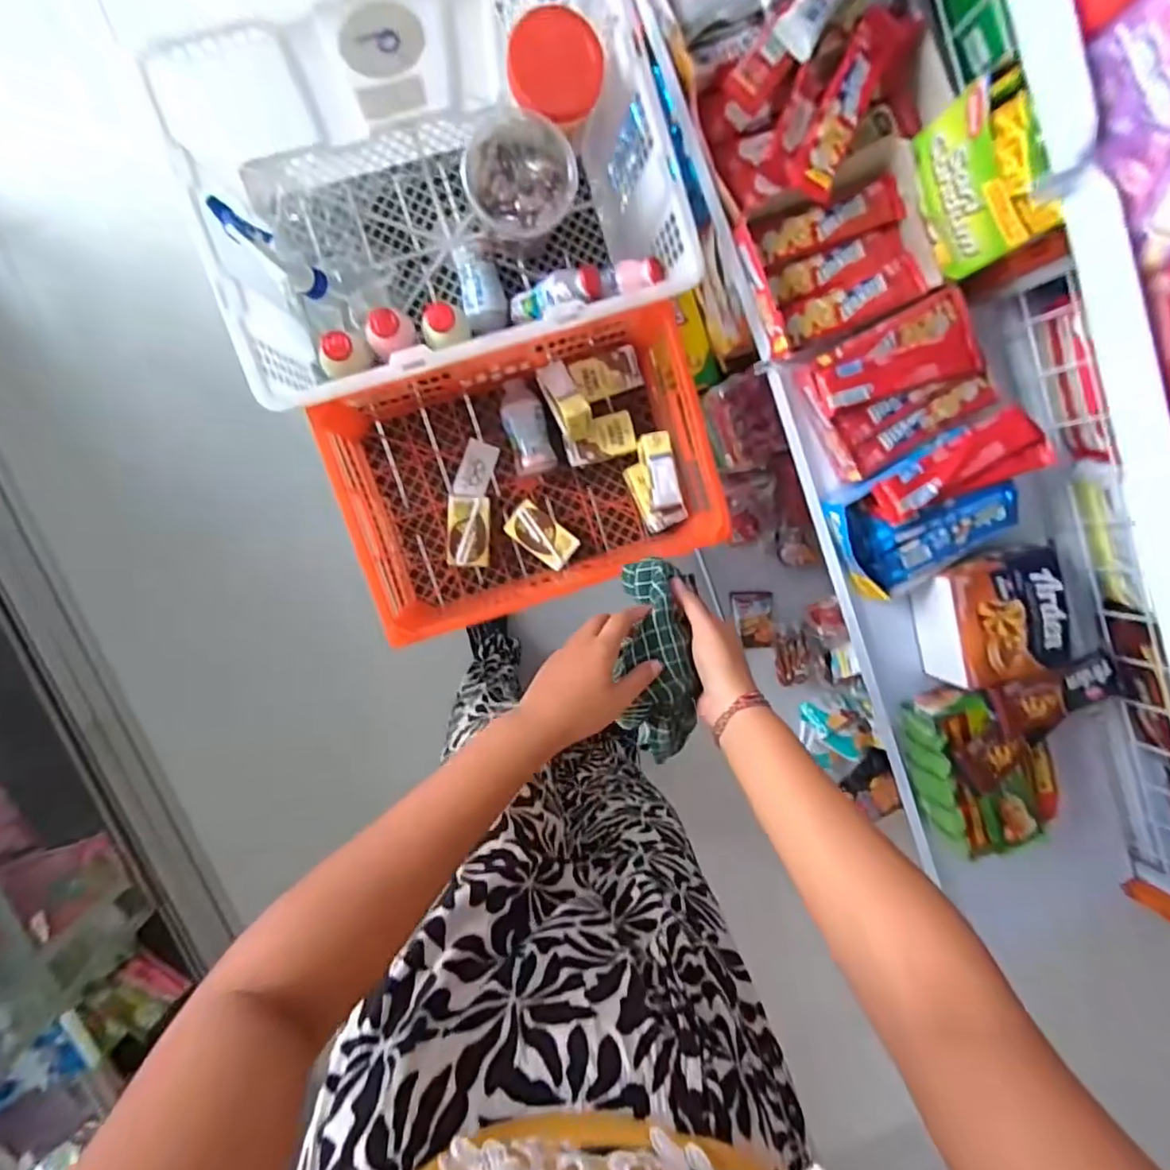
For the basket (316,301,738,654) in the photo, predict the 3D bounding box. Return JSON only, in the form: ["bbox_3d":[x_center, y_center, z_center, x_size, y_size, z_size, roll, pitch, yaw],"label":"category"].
[{"bbox_3d":[-0.067,-0.128,0.708,0.391,0.147,0.268,-18,97,-4],"label":"basket"}]

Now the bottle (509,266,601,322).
[{"bbox_3d":[-0.037,-0.334,0.688,0.111,0.036,0.035,-6,98,32],"label":"bottle"}]

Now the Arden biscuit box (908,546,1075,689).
[{"bbox_3d":[0.485,0.038,0.718,0.132,0.088,0.143,-11,97,-5],"label":"Arden biscuit box"}]

